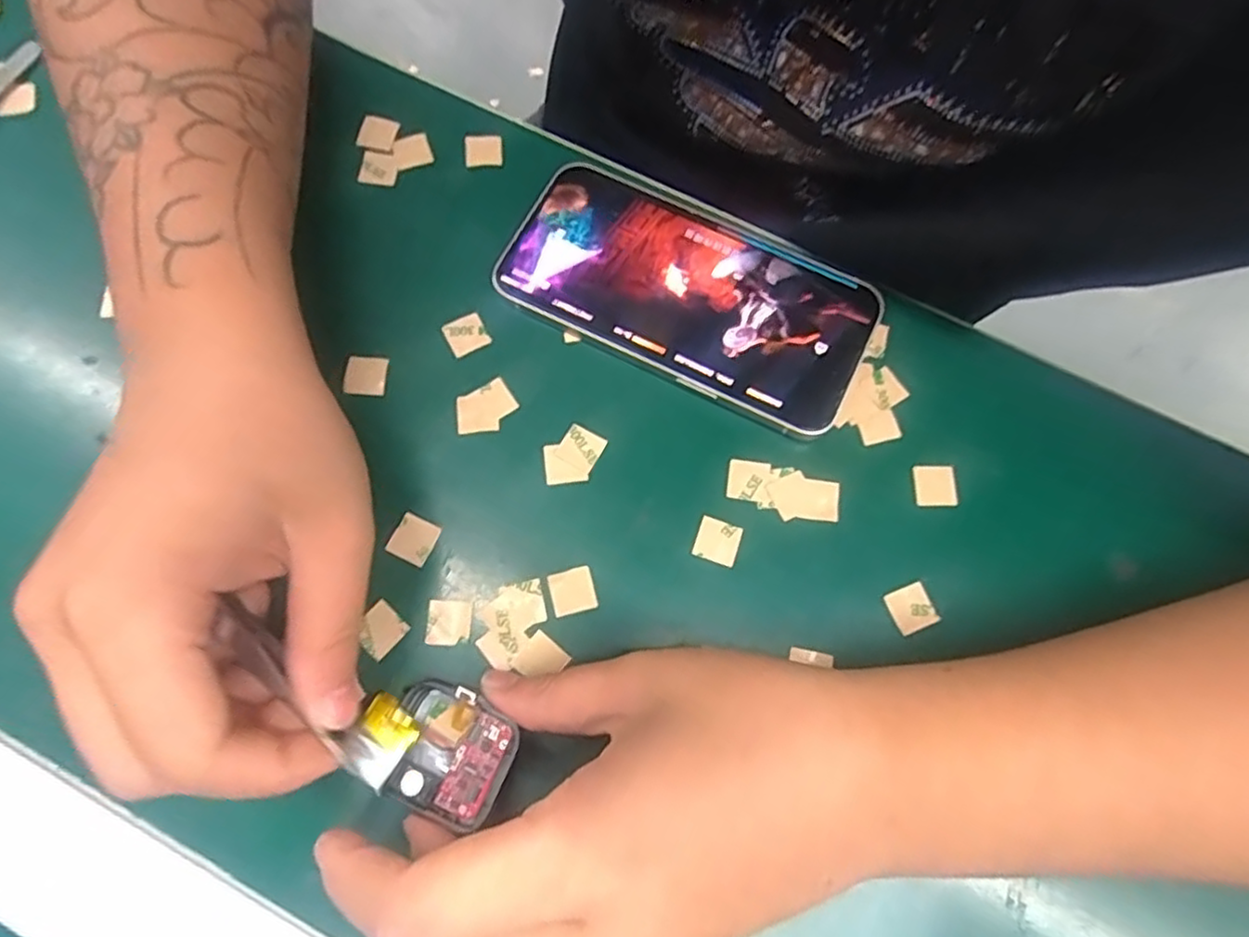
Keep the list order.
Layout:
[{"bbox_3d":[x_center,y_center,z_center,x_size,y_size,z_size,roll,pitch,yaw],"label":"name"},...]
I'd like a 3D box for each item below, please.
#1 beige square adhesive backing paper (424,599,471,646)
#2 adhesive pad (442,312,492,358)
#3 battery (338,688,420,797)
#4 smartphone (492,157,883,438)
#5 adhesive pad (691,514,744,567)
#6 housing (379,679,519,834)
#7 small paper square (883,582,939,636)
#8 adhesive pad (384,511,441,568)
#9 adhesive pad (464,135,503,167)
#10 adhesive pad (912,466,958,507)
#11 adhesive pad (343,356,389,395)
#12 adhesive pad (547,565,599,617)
[{"bbox_3d":[-0.061,0.053,0.232,0.015,0.004,0.015,4,74,0],"label":"beige square adhesive backing paper"},{"bbox_3d":[-0.063,-0.054,0.265,0.015,0.004,0.015,-26,76,-8],"label":"adhesive pad"},{"bbox_3d":[-0.077,0.085,0.210,0.019,0.004,0.023,29,76,7],"label":"battery"},{"bbox_3d":[0.026,-0.072,0.270,0.144,0.009,0.075,27,75,6],"label":"smartphone"},{"bbox_3d":[0.034,0.026,0.244,0.016,0.004,0.016,19,75,4],"label":"adhesive pad"},{"bbox_3d":[-0.057,0.090,0.215,0.041,0.013,0.036,21,75,5],"label":"housing"},{"bbox_3d":[0.103,0.050,0.239,0.015,0.004,0.015,-22,76,-7],"label":"small paper square"},{"bbox_3d":[-0.076,0.025,0.241,0.015,0.004,0.016,27,75,7],"label":"adhesive pad"},{"bbox_3d":[-0.062,-0.139,0.293,0.016,0.004,0.014,-5,86,-6],"label":"adhesive pad"},{"bbox_3d":[0.118,0.006,0.254,0.015,0.004,0.015,0,74,-1],"label":"adhesive pad"},{"bbox_3d":[-0.100,-0.036,0.259,0.016,0.004,0.016,4,74,0],"label":"adhesive pad"},{"bbox_3d":[-0.018,0.043,0.237,0.015,0.004,0.015,-16,75,-5],"label":"adhesive pad"}]

